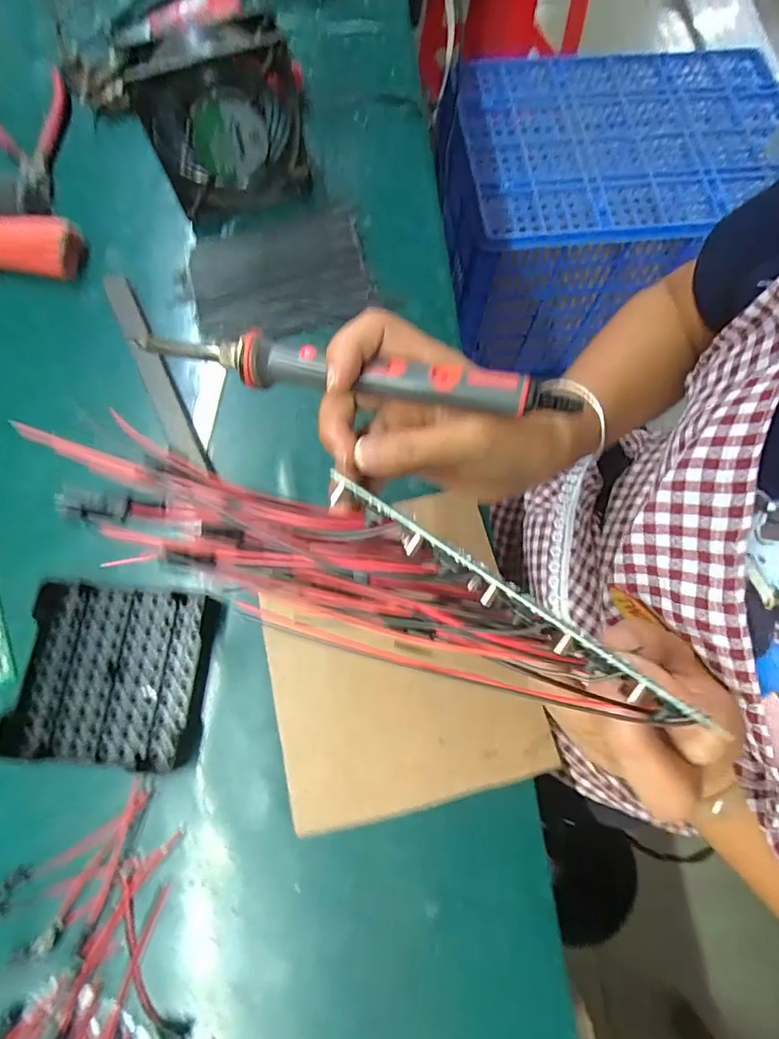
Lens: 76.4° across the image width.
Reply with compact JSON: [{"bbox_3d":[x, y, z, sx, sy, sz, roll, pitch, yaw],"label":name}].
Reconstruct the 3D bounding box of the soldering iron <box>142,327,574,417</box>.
[{"bbox_3d":[-0.021,-0.070,0.234,0.207,0.018,0.018,10,73,8],"label":"soldering iron"}]

